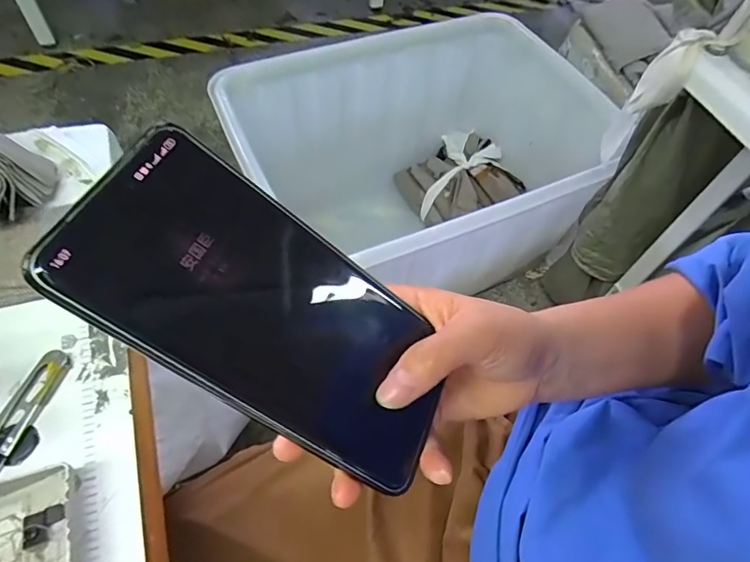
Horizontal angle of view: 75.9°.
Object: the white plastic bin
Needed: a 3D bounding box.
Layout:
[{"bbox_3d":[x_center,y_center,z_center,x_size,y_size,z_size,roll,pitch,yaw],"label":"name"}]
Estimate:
[{"bbox_3d":[0.097,-0.216,1.126,0.793,0.546,0.575,-15,60,-14],"label":"white plastic bin"}]

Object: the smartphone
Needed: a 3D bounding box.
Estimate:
[{"bbox_3d":[-0.037,0.011,0.193,0.156,0.008,0.081,37,57,-20],"label":"smartphone"}]

